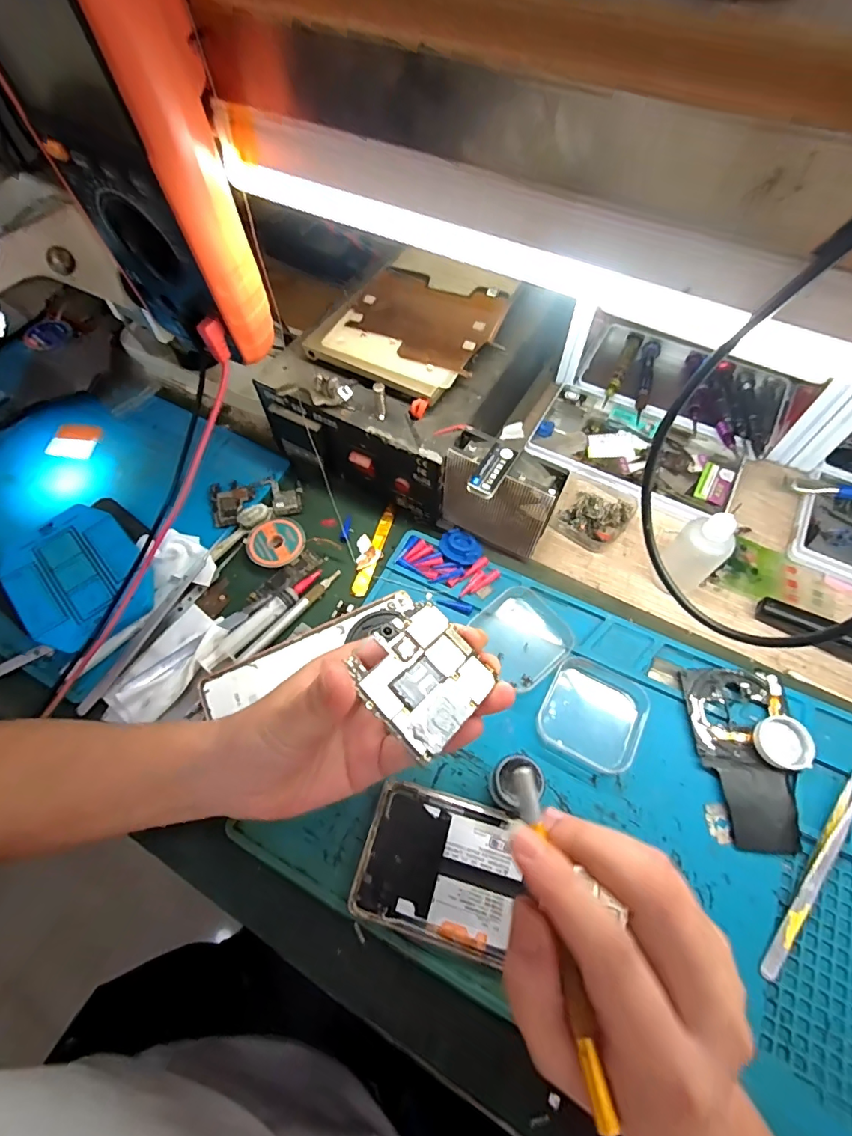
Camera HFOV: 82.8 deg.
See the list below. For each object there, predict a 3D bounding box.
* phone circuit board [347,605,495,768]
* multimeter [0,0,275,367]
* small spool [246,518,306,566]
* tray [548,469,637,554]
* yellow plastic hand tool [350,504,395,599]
[{"bbox_3d":[0.000,0.050,0.226,0.055,0.004,0.063,45,45,11],"label":"phone circuit board"},{"bbox_3d":[-0.132,-0.184,0.229,0.085,0.167,0.053,33,67,16],"label":"multimeter"},{"bbox_3d":[-0.121,-0.021,0.394,0.046,0.010,0.042,-41,69,-19],"label":"small spool"},{"bbox_3d":[0.140,-0.050,0.403,0.060,0.023,0.060,28,66,14],"label":"tray"},{"bbox_3d":[-0.041,-0.015,0.393,0.013,0.009,0.084,15,63,8],"label":"yellow plastic hand tool"}]

